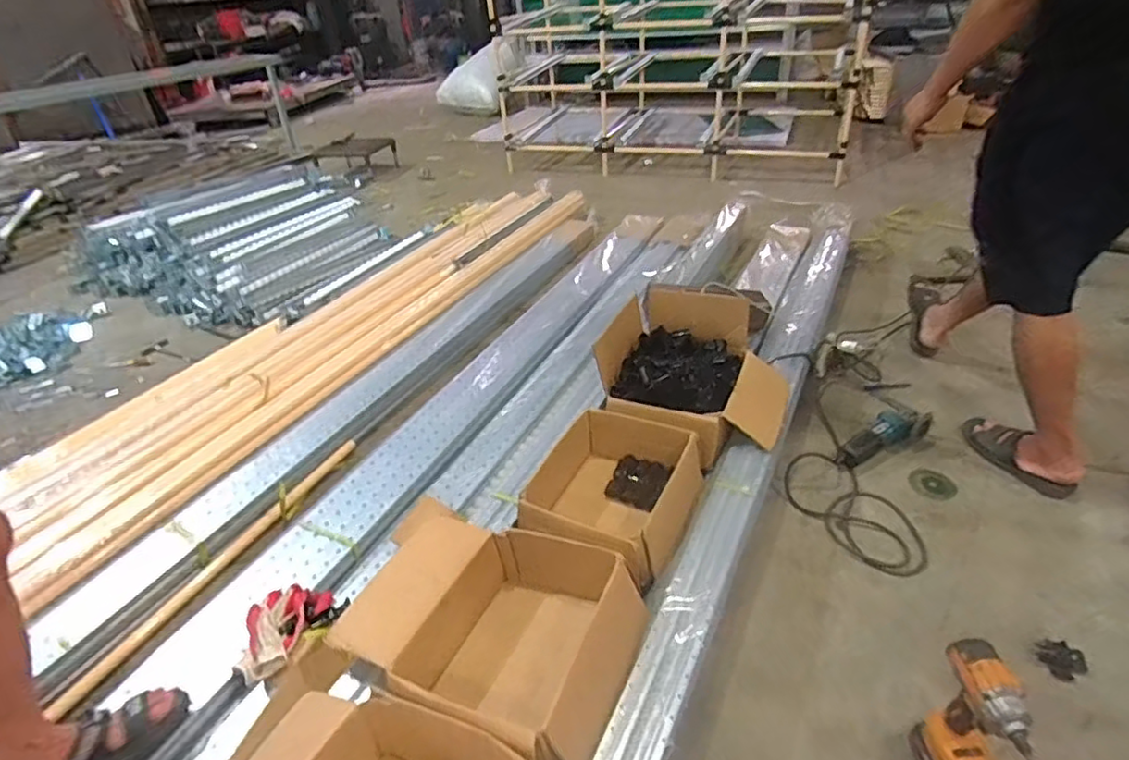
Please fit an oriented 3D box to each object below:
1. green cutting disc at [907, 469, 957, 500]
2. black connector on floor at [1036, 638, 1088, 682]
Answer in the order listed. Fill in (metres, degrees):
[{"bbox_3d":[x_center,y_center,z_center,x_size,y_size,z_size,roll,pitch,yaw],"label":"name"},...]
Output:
[{"bbox_3d":[0.879,0.251,1.502,0.090,0.009,0.104,-11,31,5],"label":"green cutting disc"},{"bbox_3d":[0.893,0.501,1.129,0.082,0.022,0.072,-12,34,-12],"label":"black connector on floor"}]

